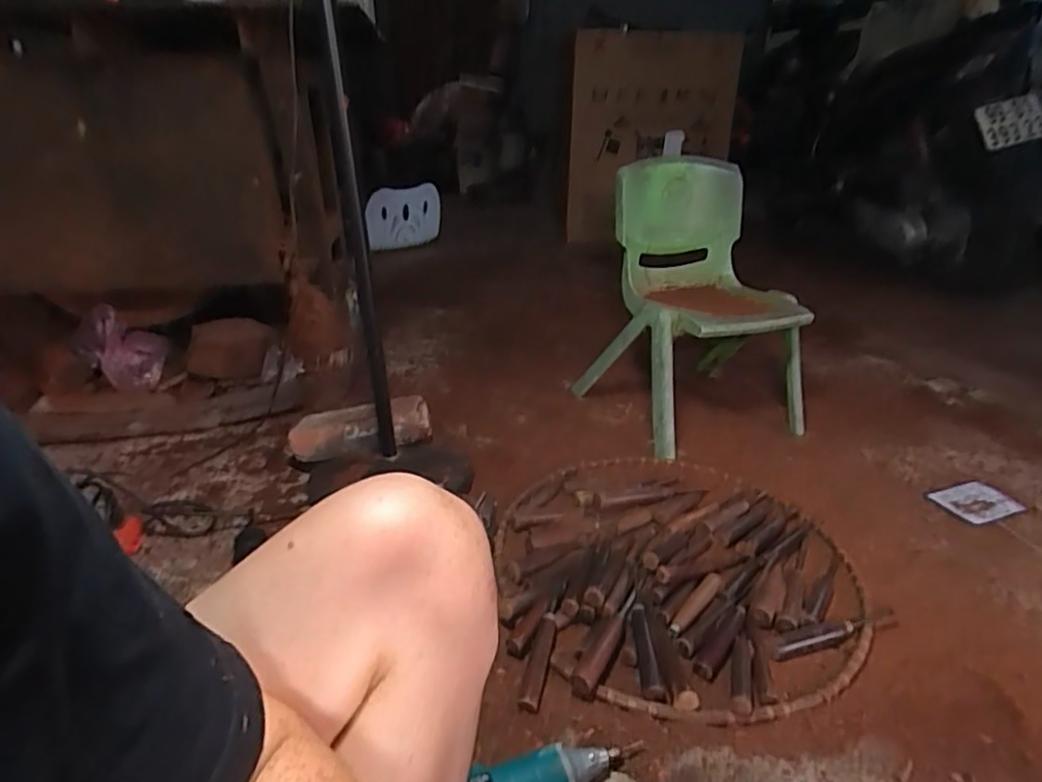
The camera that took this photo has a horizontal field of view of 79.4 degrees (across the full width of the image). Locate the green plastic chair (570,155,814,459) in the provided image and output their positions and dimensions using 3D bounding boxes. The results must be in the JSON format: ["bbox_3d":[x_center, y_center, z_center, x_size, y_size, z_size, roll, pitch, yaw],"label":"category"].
[{"bbox_3d":[0.343,-0.168,1.246,0.345,0.493,0.334,-11,28,-23],"label":"green plastic chair"}]

